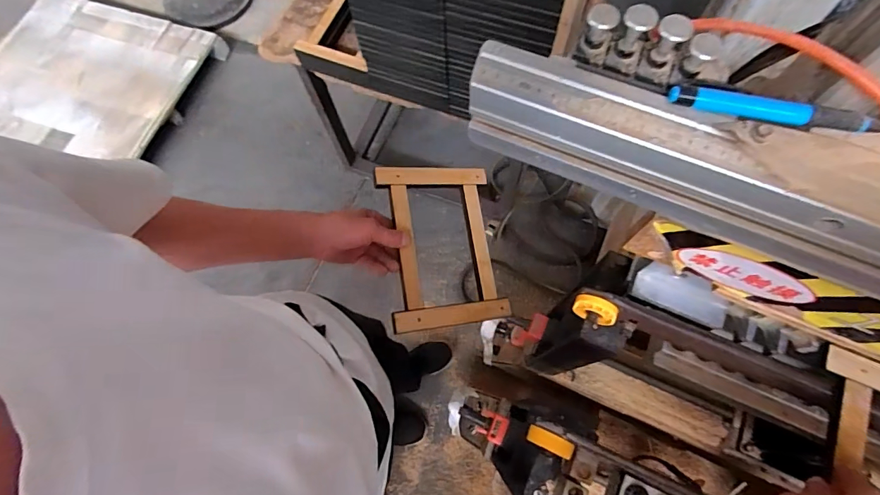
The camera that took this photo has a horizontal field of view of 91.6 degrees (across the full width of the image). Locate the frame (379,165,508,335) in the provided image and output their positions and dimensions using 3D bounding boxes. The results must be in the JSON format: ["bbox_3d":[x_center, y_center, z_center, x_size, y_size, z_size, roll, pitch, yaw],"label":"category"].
[{"bbox_3d":[0.004,-0.004,0.638,0.177,0.030,0.239,-3,77,-24],"label":"frame"}]

